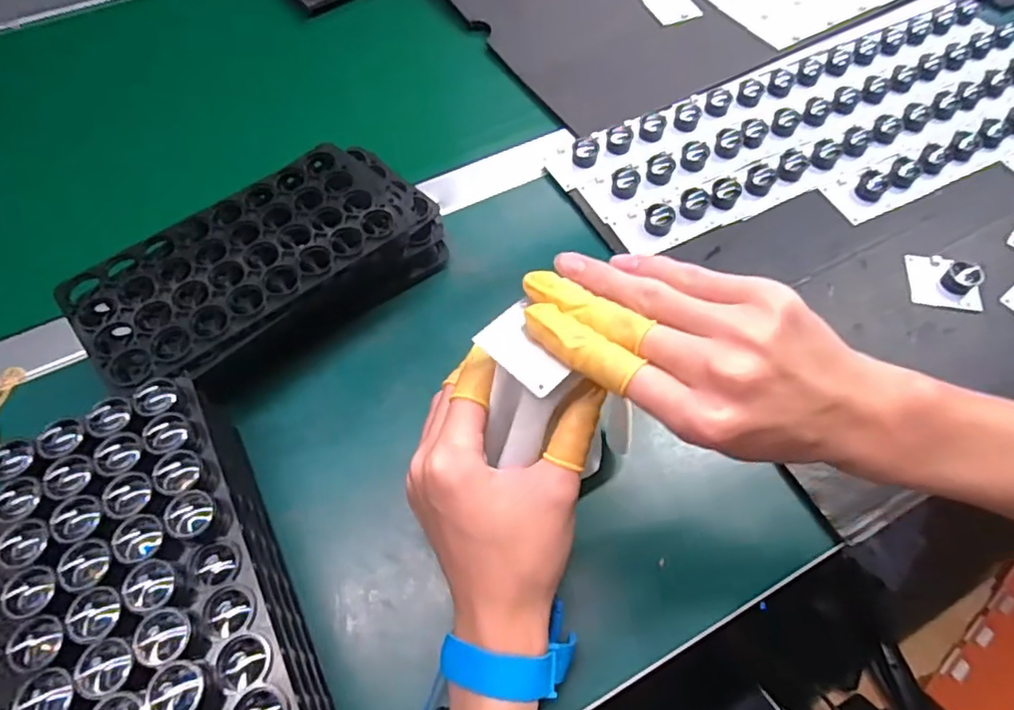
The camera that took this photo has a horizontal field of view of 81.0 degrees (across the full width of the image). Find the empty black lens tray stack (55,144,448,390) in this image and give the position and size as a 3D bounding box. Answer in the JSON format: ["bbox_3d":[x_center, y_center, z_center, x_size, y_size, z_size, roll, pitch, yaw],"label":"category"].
[{"bbox_3d":[-0.153,-0.057,0.410,0.235,0.073,0.115,-40,68,-19],"label":"empty black lens tray stack"}]

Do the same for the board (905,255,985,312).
[{"bbox_3d":[0.324,-0.058,0.433,0.049,0.019,0.045,10,61,6],"label":"board"}]

